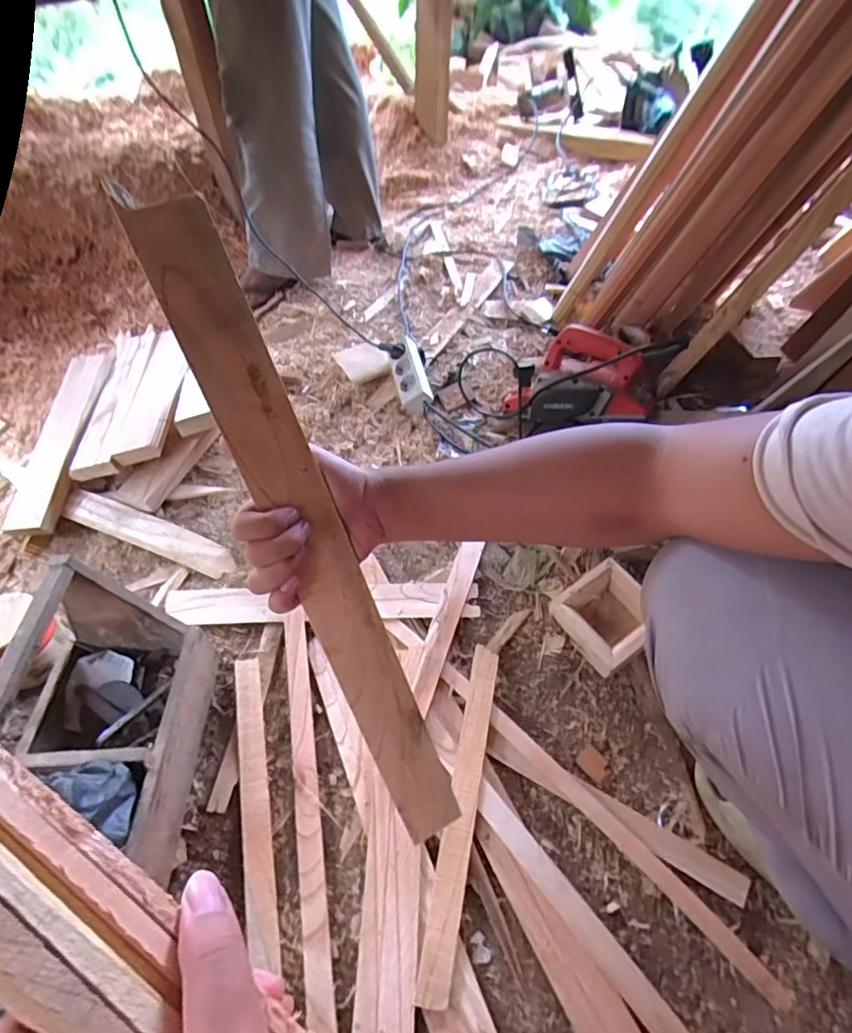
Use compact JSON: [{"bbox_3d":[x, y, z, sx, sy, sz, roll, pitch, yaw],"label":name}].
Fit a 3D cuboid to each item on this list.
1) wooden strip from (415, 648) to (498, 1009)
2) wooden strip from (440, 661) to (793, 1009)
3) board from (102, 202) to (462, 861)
[{"bbox_3d":[0.045,0.339,0.624,0.034,0.016,0.370,7,55,11],"label":"wooden strip"},{"bbox_3d":[0.198,0.350,0.628,0.475,0.009,0.029,39,68,23],"label":"wooden strip"},{"bbox_3d":[-0.085,0.039,0.431,0.057,0.571,0.008,-24,16,-12],"label":"board"}]

